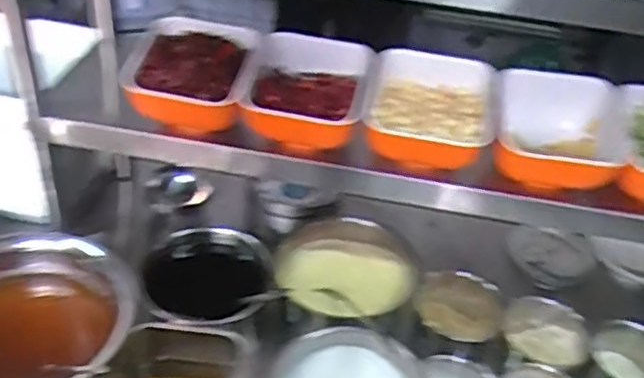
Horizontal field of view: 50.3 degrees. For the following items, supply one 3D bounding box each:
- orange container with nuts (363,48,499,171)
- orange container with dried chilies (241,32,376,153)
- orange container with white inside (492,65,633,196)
[{"bbox_3d":[0.147,-0.108,0.945,0.163,0.104,0.169,9,39,5],"label":"orange container with nuts"},{"bbox_3d":[-0.018,-0.141,0.958,0.167,0.091,0.190,5,39,0],"label":"orange container with dried chilies"},{"bbox_3d":[0.312,-0.069,0.916,0.173,0.104,0.156,12,39,8],"label":"orange container with white inside"}]

